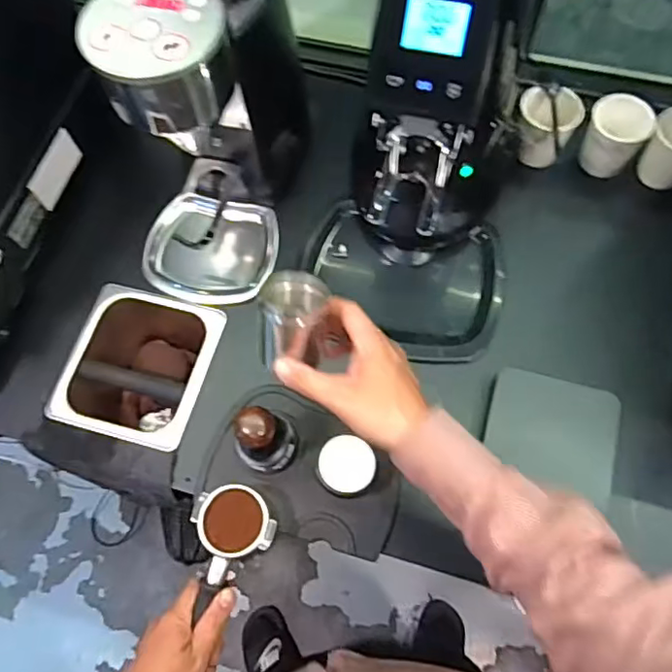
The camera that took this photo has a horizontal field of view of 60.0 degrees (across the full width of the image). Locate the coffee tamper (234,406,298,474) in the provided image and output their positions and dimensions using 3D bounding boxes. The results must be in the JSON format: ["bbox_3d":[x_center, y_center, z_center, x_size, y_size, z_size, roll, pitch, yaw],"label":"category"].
[{"bbox_3d":[-0.071,0.103,0.581,0.051,0.091,0.059,37,75,15],"label":"coffee tamper"}]

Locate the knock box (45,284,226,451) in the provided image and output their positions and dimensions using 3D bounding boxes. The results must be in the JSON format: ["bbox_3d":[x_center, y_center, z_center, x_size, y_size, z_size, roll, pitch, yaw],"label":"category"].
[{"bbox_3d":[-0.229,0.047,0.722,0.167,0.107,0.182,13,70,8],"label":"knock box"}]

